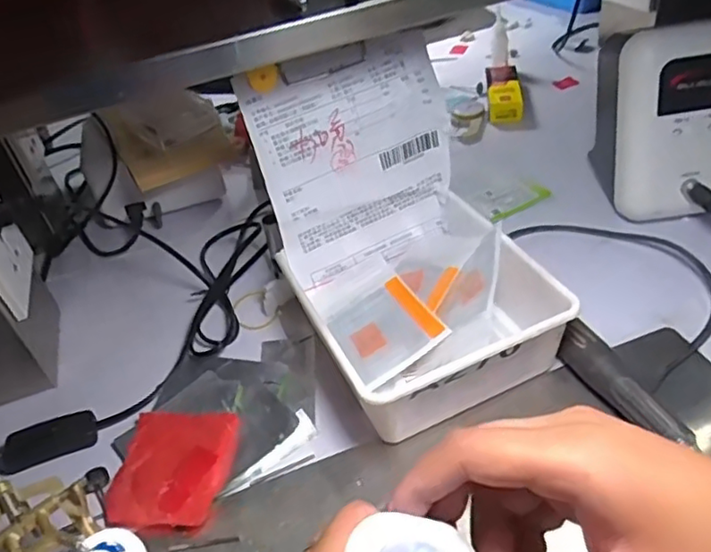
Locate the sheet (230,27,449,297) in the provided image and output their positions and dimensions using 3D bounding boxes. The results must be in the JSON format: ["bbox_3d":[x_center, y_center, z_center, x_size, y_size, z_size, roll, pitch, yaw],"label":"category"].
[{"bbox_3d":[0.002,-0.077,0.481,0.144,0.177,0.052,-22,42,-13],"label":"sheet"}]

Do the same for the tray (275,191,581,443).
[{"bbox_3d":[0.041,0.016,0.456,0.152,0.064,0.191,-22,42,-13],"label":"tray"}]

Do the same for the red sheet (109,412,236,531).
[{"bbox_3d":[-0.121,0.125,0.404,0.074,0.005,0.079,-2,41,10],"label":"red sheet"}]

